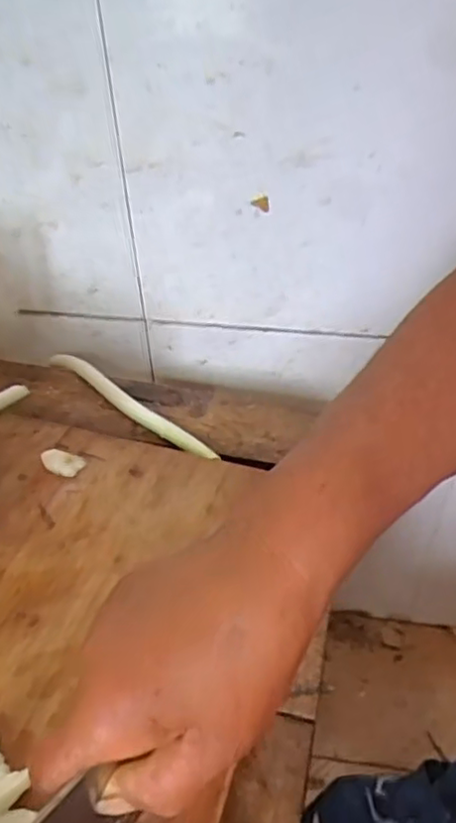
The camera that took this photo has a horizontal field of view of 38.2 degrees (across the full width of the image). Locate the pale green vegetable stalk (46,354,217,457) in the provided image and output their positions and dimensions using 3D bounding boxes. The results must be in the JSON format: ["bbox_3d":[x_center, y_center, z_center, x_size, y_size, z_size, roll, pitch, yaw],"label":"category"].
[{"bbox_3d":[-0.085,-0.011,0.541,0.202,0.015,0.014,31,53,30],"label":"pale green vegetable stalk"}]

